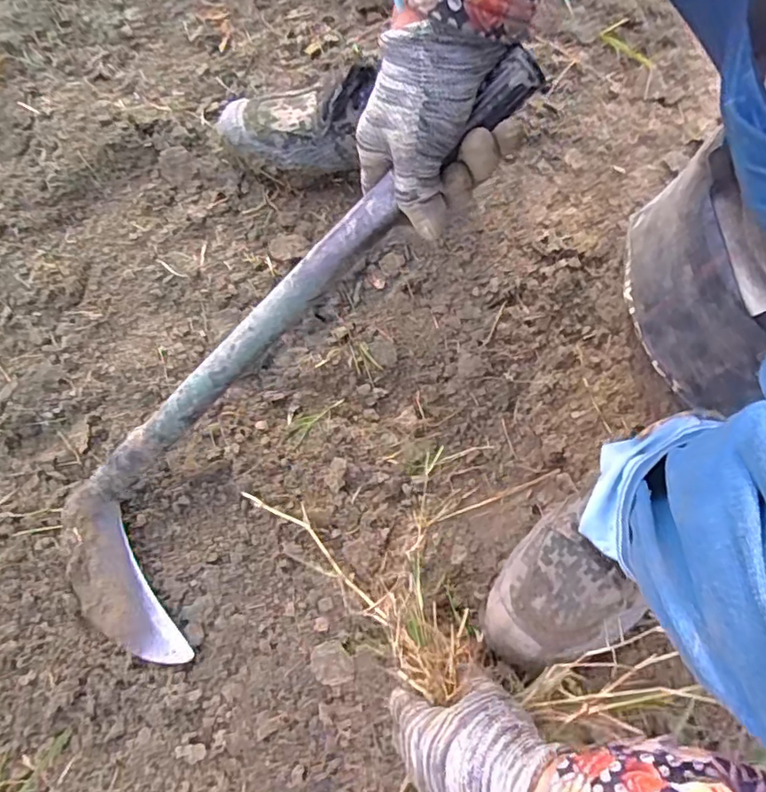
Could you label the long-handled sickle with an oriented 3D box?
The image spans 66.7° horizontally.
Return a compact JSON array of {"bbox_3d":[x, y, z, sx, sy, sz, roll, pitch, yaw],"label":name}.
[{"bbox_3d":[-0.077,-0.003,0.386,0.140,0.022,0.484,45,110,10],"label":"long-handled sickle"}]

